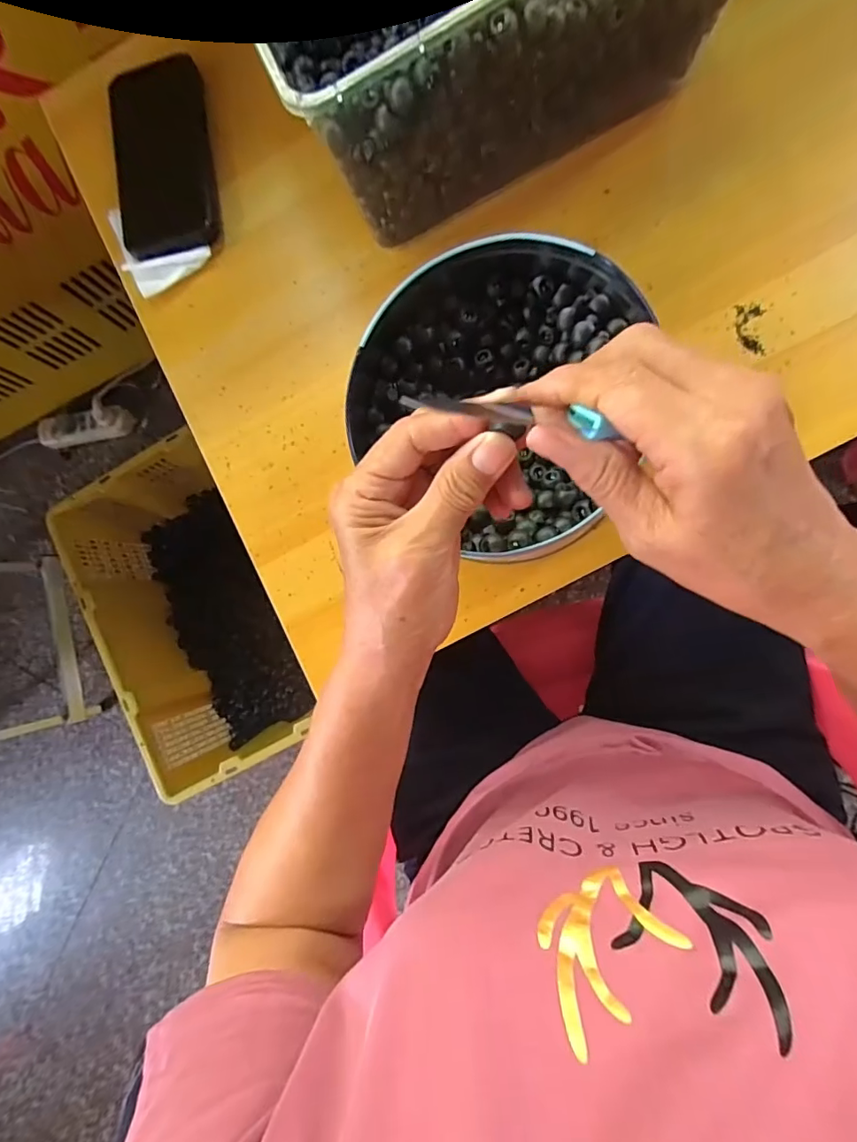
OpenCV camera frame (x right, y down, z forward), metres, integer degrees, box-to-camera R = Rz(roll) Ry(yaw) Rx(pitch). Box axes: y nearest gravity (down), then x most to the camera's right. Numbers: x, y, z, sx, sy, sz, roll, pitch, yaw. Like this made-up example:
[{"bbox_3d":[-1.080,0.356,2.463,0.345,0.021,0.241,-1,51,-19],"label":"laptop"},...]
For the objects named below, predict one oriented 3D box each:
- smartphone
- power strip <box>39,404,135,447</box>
[{"bbox_3d":[-0.219,-0.341,0.420,0.078,0.009,0.161,-8,90,-6],"label":"smartphone"},{"bbox_3d":[-0.691,-0.290,1.024,0.191,0.050,0.055,-9,85,8],"label":"power strip"}]

